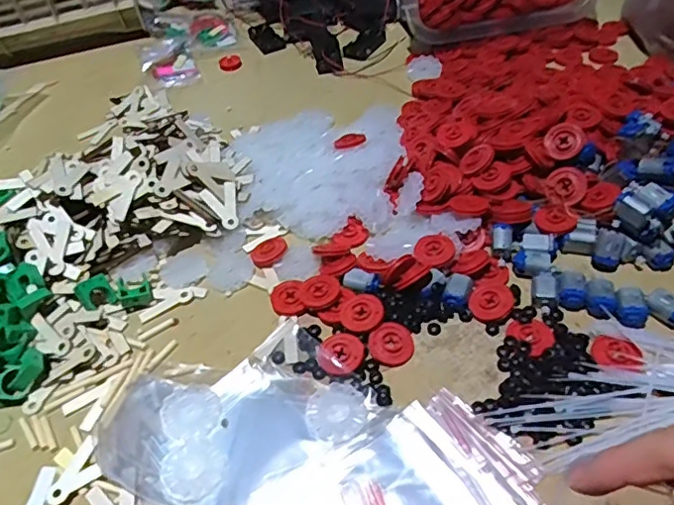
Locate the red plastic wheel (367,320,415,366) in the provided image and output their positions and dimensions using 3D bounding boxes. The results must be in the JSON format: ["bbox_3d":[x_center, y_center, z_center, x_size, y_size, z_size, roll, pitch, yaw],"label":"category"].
[{"bbox_3d":[0.040,0.067,0.415,0.032,0.007,0.032,-1,68,2],"label":"red plastic wheel"}]

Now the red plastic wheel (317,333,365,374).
[{"bbox_3d":[0.003,0.072,0.407,0.032,0.006,0.032,-3,47,3],"label":"red plastic wheel"}]

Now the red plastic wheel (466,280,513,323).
[{"bbox_3d":[0.116,0.037,0.431,0.033,0.013,0.033,-15,58,24],"label":"red plastic wheel"}]

